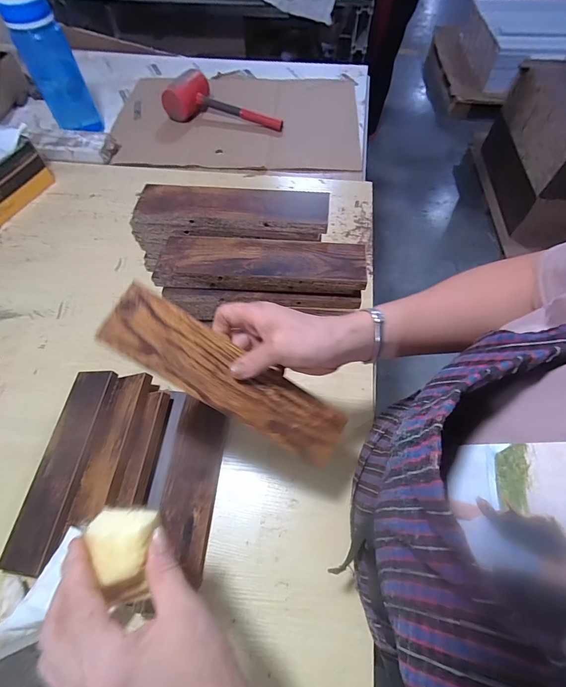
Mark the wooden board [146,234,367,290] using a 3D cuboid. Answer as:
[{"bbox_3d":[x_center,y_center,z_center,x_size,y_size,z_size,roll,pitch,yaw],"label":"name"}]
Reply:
[{"bbox_3d":[-0.027,-0.097,0.424,0.247,0.030,0.066,5,61,3],"label":"wooden board"}]

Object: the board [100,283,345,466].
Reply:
[{"bbox_3d":[-0.045,0.036,0.322,0.241,0.006,0.057,34,79,-15],"label":"board"}]

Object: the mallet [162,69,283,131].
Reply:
[{"bbox_3d":[-0.151,-0.669,0.928,0.325,0.082,0.145,9,59,6],"label":"mallet"}]

